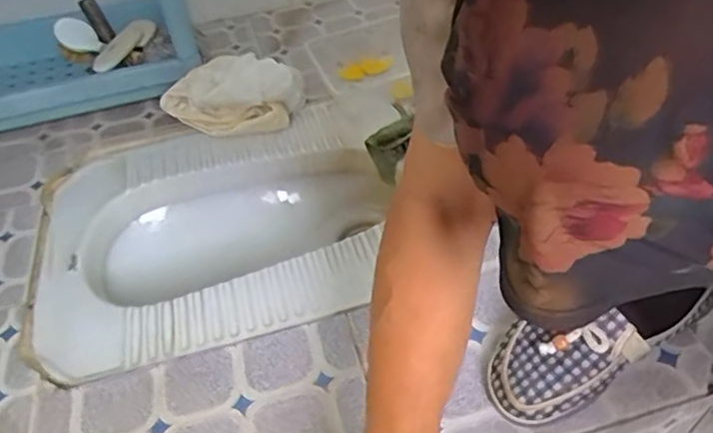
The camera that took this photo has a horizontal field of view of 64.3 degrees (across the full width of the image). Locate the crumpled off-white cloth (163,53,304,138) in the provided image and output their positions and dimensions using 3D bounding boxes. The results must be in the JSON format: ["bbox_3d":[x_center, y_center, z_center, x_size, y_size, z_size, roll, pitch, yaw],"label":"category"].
[{"bbox_3d":[-0.174,-0.173,0.813,0.181,0.101,0.088,2,45,9],"label":"crumpled off-white cloth"}]

